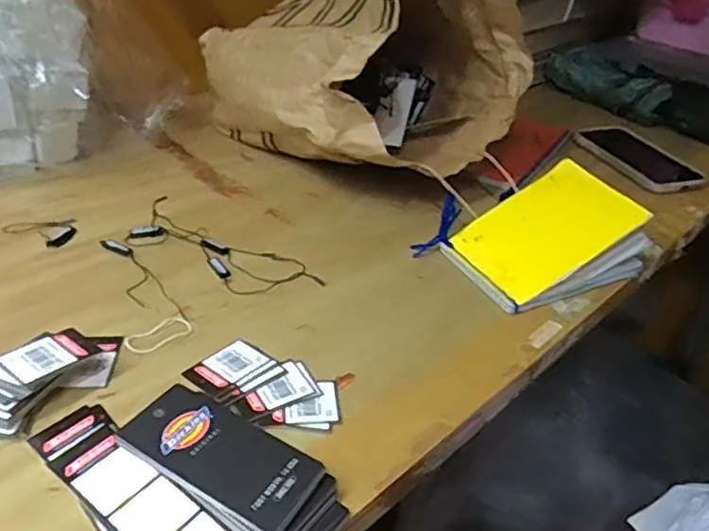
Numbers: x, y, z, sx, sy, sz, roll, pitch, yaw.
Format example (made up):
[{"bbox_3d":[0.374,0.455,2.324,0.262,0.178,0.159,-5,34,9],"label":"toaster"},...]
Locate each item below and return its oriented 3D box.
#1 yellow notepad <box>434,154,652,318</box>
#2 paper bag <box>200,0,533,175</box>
[{"bbox_3d":[0.166,-0.029,0.525,0.148,0.067,0.103,-14,39,-23],"label":"yellow notepad"},{"bbox_3d":[0.014,-0.225,0.648,0.250,0.227,0.306,-24,44,-34],"label":"paper bag"}]

